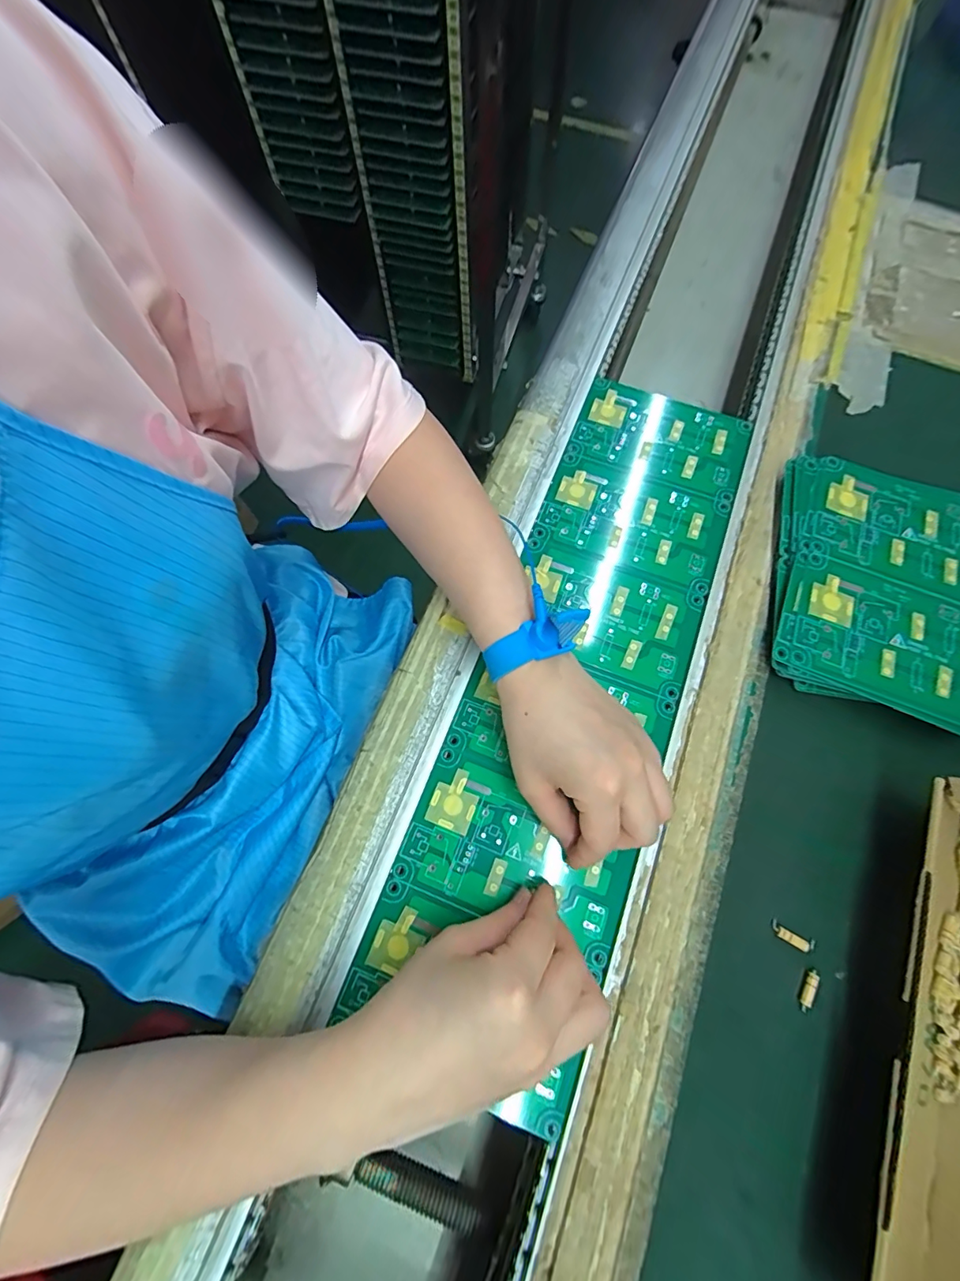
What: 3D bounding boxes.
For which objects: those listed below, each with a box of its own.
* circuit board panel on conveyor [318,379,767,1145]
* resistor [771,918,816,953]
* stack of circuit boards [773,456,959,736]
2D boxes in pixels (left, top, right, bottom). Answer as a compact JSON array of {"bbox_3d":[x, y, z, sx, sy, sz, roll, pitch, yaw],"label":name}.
[{"bbox_3d":[0.070,0.019,0.343,0.137,0.006,0.489,21,73,7],"label":"circuit board panel on conveyor"},{"bbox_3d":[0.179,0.169,0.279,0.024,0.004,0.008,27,73,9],"label":"resistor"},{"bbox_3d":[0.279,-0.035,0.338,0.145,0.026,0.171,17,72,6],"label":"stack of circuit boards"}]

